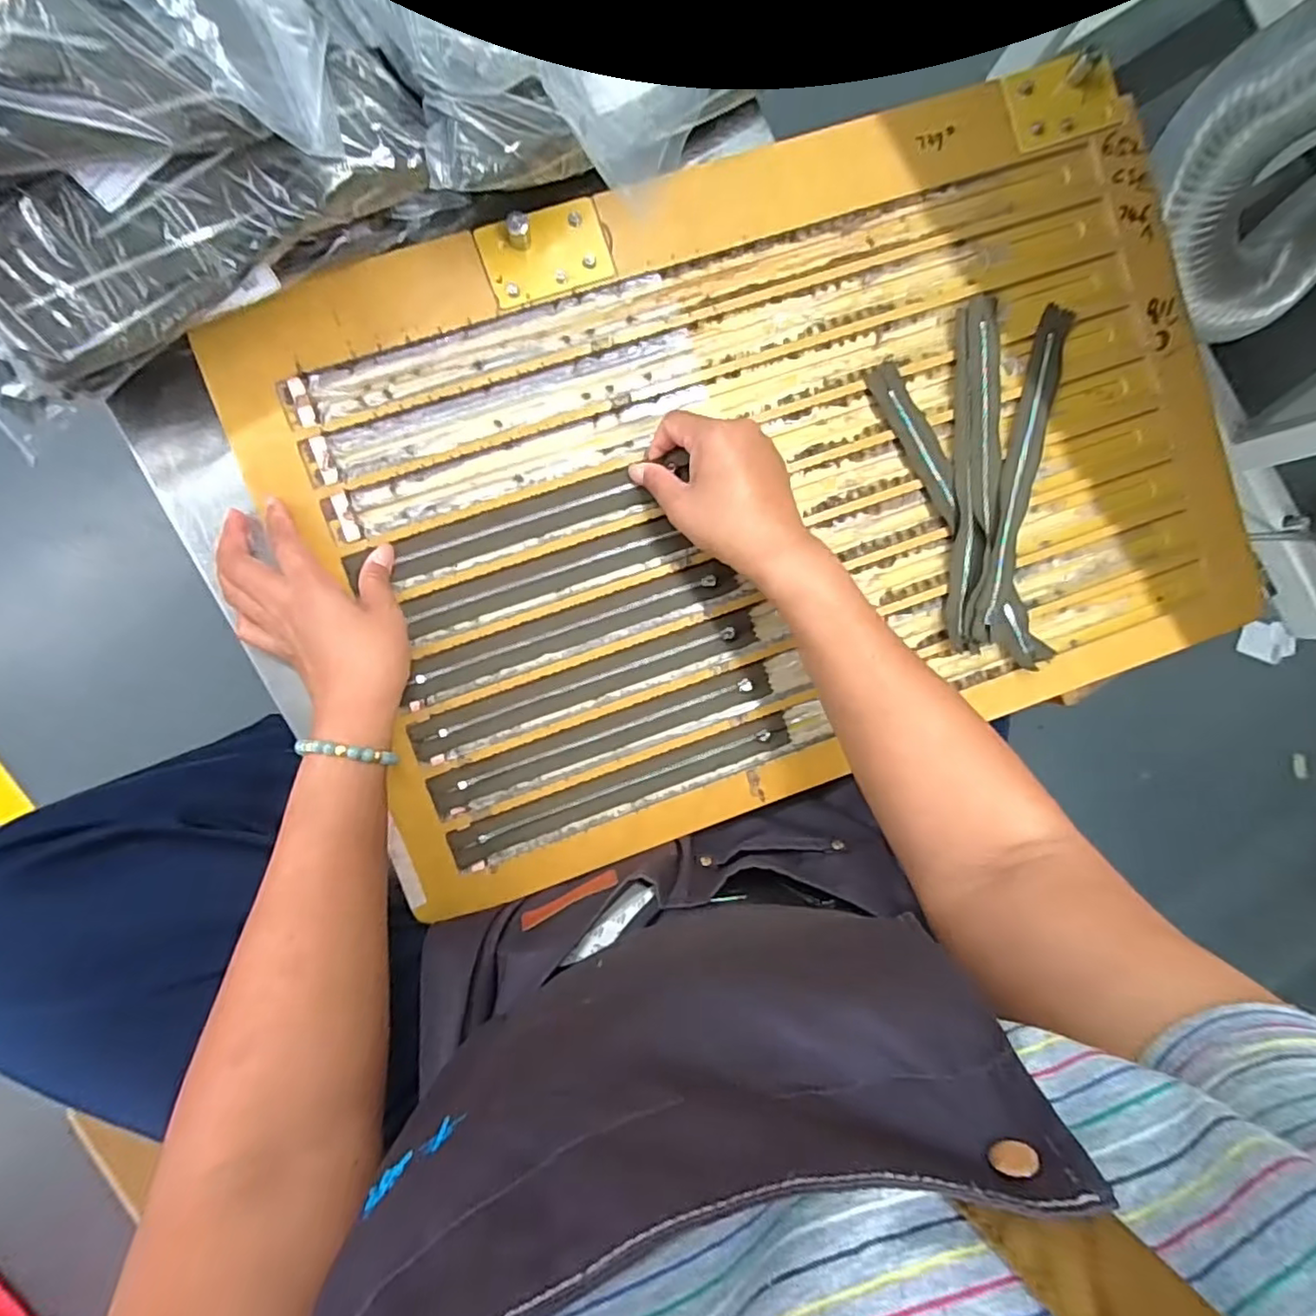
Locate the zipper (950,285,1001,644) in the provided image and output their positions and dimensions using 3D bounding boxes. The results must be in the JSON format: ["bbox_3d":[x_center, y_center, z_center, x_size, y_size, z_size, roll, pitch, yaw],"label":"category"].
[{"bbox_3d":[0.243,-0.138,0.461,0.037,0.011,0.260,0,92,-6],"label":"zipper"}]

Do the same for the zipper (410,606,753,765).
[{"bbox_3d":[-0.049,0.019,0.443,0.256,0.009,0.027,-19,94,-5],"label":"zipper"}]

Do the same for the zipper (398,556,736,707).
[{"bbox_3d":[-0.060,-0.021,0.438,0.240,0.006,0.027,-19,94,-5],"label":"zipper"}]

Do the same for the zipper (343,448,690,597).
[{"bbox_3d":[-0.097,-0.095,0.427,0.240,0.017,0.026,-19,94,-4],"label":"zipper"}]

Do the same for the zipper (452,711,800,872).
[{"bbox_3d":[-0.024,0.096,0.447,0.255,0.008,0.025,-19,94,-5],"label":"zipper"}]

